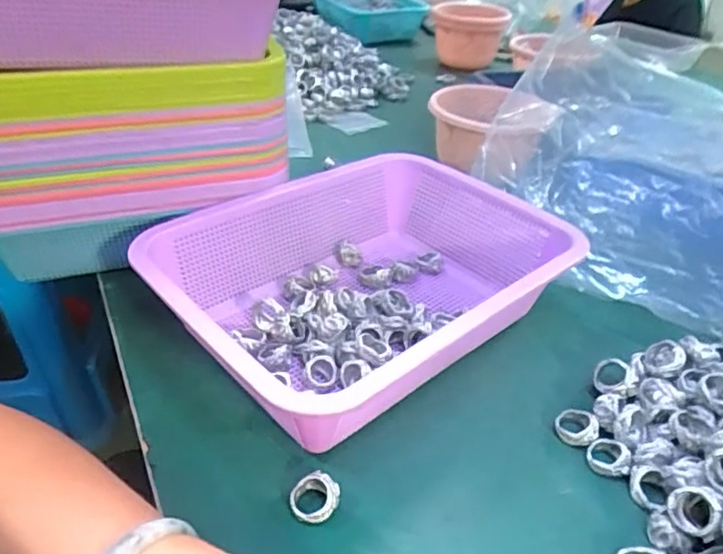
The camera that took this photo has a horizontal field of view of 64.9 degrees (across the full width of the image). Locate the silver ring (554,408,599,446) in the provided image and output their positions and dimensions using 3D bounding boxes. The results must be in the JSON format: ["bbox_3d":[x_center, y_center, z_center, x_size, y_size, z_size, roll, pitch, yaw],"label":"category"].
[{"bbox_3d":[0.145,0.101,0.384,0.029,0.008,0.026,0,47,34],"label":"silver ring"}]

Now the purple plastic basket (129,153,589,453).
[{"bbox_3d":[0.007,0.006,0.446,0.296,0.086,0.219,-25,44,-35],"label":"purple plastic basket"}]

